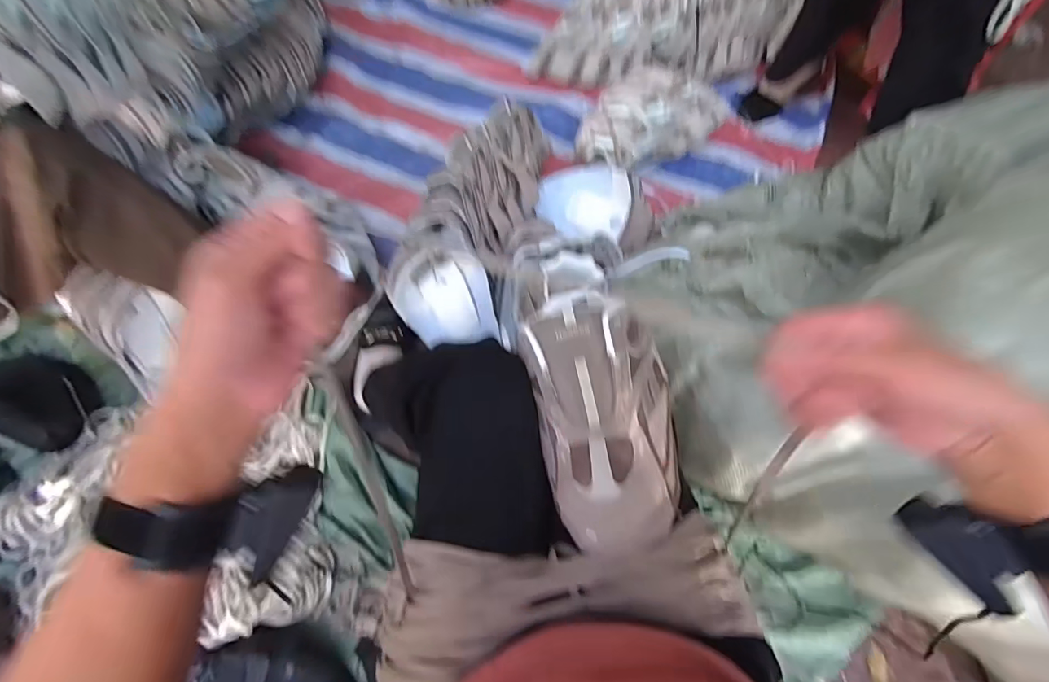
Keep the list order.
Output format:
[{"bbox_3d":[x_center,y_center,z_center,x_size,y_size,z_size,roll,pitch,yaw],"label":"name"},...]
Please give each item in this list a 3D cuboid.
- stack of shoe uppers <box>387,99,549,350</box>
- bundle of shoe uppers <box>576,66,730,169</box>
[{"bbox_3d":[-0.106,-0.239,0.893,0.225,0.121,0.478,11,68,5],"label":"stack of shoe uppers"},{"bbox_3d":[0.265,-0.472,0.988,0.321,0.140,0.154,-25,69,-10],"label":"bundle of shoe uppers"}]

